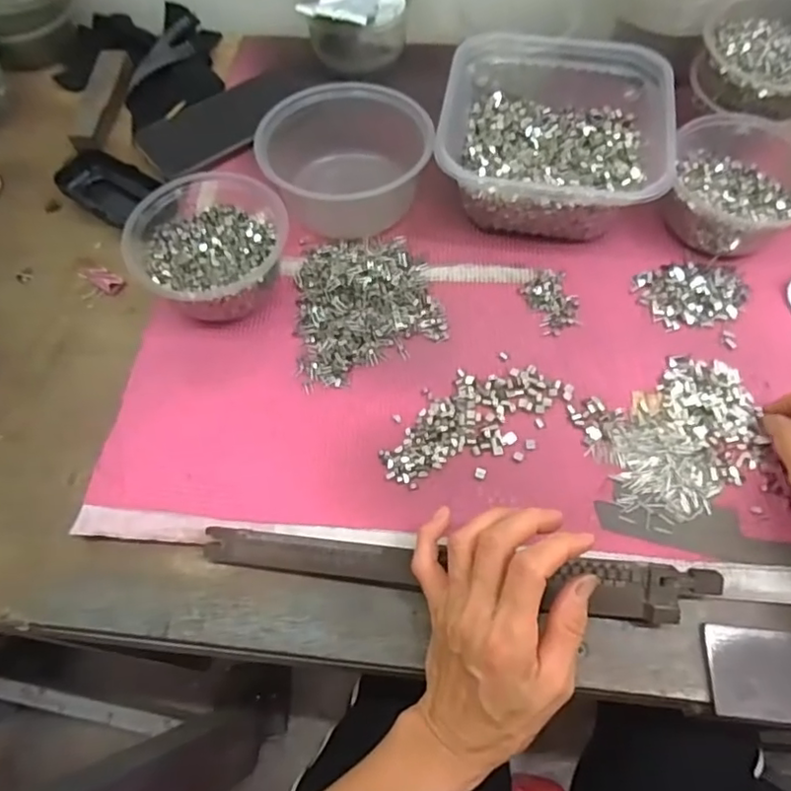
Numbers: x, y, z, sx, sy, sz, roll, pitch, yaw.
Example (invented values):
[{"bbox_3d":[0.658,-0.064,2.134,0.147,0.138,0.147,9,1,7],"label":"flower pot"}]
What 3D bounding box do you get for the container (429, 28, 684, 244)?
[{"bbox_3d":[0.127,-0.214,0.499,0.169,0.073,0.173,9,65,6],"label":"container"}]

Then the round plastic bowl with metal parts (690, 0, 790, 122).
[{"bbox_3d":[0.313,-0.281,0.497,0.111,0.045,0.118,38,71,18],"label":"round plastic bowl with metal parts"}]

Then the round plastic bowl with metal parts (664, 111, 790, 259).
[{"bbox_3d":[0.275,-0.171,0.486,0.110,0.046,0.132,15,66,9],"label":"round plastic bowl with metal parts"}]

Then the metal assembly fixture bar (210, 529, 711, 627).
[{"bbox_3d":[0.036,0.110,0.371,0.310,0.018,0.031,4,64,4],"label":"metal assembly fixture bar"}]

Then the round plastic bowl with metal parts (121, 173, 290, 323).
[{"bbox_3d":[-0.142,-0.113,0.464,0.114,0.059,0.122,-1,64,1],"label":"round plastic bowl with metal parts"}]

